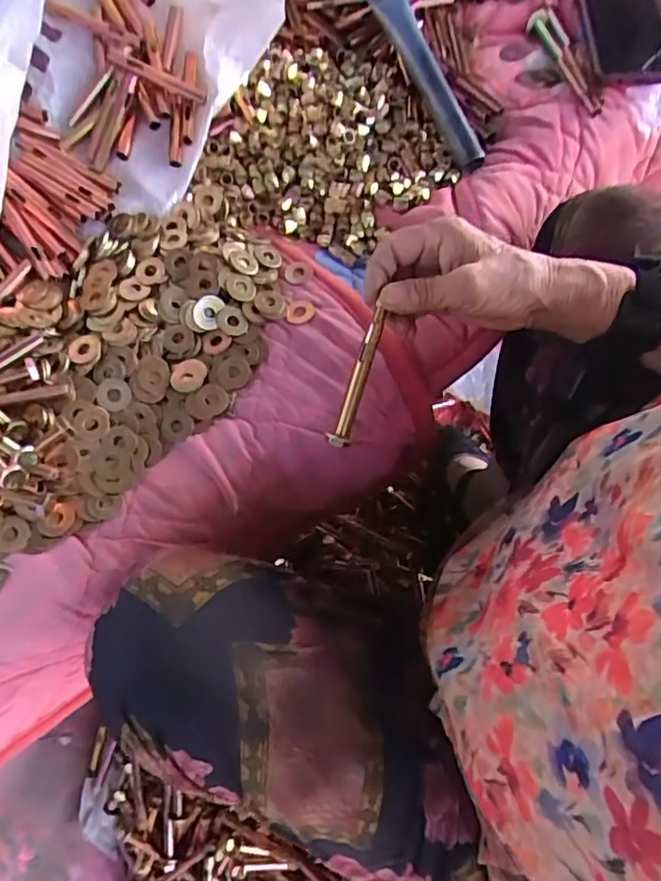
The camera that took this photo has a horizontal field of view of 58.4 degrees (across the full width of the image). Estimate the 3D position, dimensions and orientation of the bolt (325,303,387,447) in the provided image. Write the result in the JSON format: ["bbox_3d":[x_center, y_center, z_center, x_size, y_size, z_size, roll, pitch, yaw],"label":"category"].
[{"bbox_3d":[0.020,-0.043,0.414,0.014,0.014,0.098,19,102,7],"label":"bolt"}]

